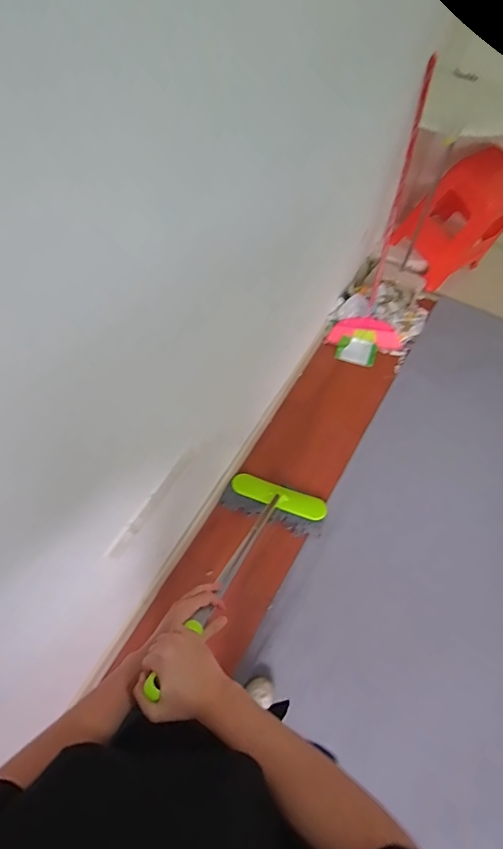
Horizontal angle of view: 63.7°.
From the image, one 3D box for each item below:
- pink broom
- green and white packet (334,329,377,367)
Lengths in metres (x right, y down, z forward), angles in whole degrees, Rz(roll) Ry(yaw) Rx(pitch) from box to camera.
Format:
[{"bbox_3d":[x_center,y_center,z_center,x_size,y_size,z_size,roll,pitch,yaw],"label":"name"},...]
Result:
[{"bbox_3d":[0.586,-0.768,1.594,0.299,0.986,0.150,16,30,8],"label":"pink broom"},{"bbox_3d":[0.480,-0.354,1.826,0.170,0.016,0.164,18,82,6],"label":"green and white packet"}]

